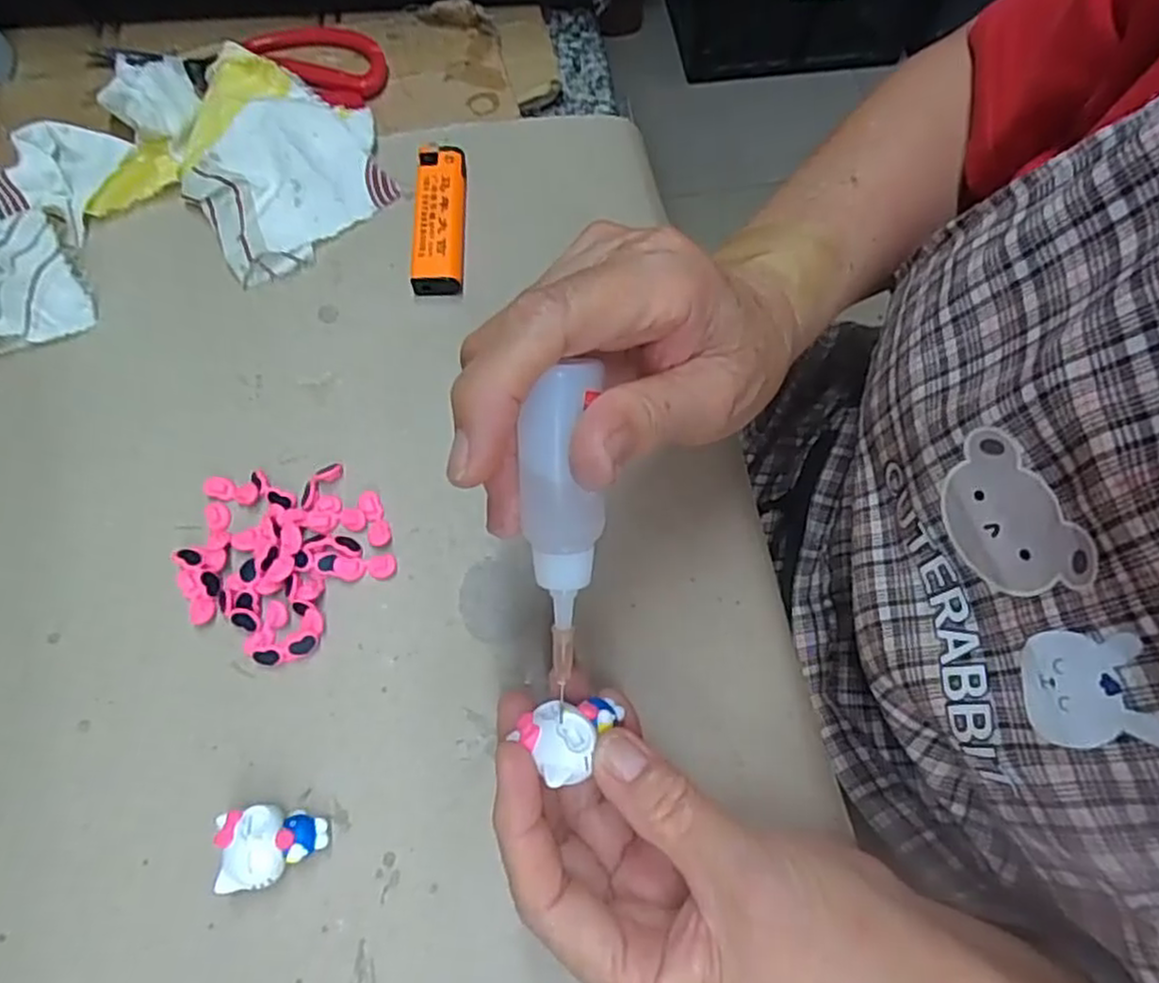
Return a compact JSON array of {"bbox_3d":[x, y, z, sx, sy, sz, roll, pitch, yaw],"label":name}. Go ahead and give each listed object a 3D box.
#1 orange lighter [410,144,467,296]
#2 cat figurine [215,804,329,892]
[{"bbox_3d":[-0.069,-0.134,0.354,0.025,0.016,0.082,-2,66,-1],"label":"orange lighter"},{"bbox_3d":[-0.106,0.121,0.251,0.034,0.020,0.025,-12,67,-6],"label":"cat figurine"}]

